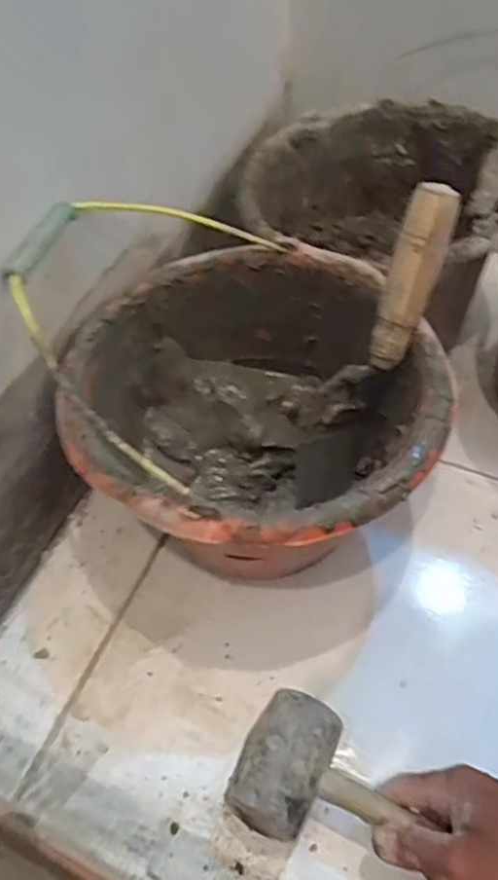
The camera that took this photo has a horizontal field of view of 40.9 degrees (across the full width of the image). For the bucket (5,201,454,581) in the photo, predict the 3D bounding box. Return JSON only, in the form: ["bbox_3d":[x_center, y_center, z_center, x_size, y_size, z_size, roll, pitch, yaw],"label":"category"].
[{"bbox_3d":[0.000,-0.027,0.533,0.271,0.247,0.276,-2,54,2],"label":"bucket"}]

